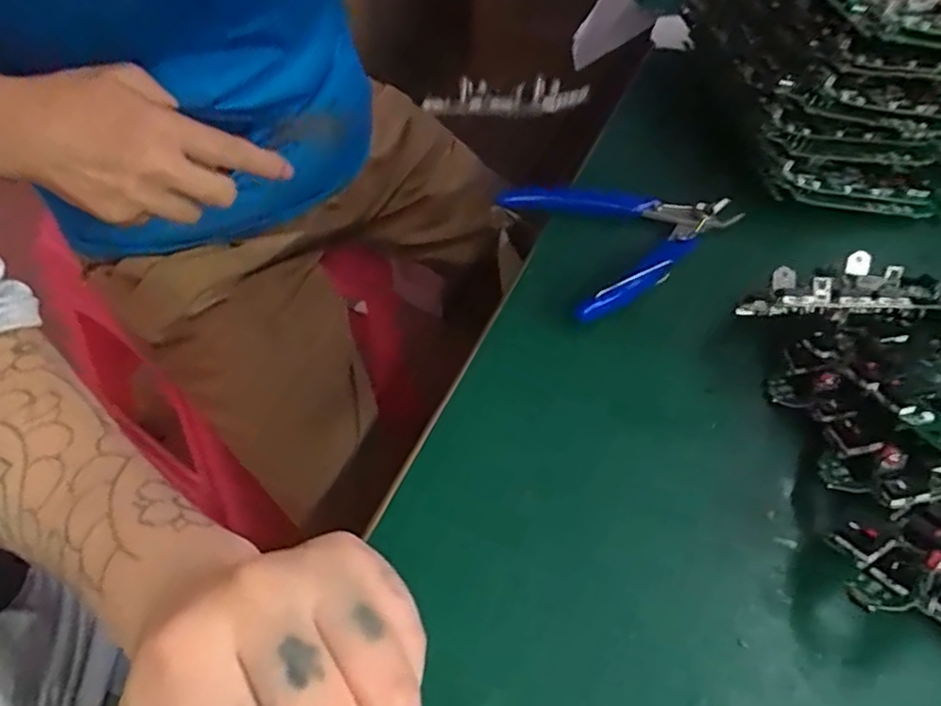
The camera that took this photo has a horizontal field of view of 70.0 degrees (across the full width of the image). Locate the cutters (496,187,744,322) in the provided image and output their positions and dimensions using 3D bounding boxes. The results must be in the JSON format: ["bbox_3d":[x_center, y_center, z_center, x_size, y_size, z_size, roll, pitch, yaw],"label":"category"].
[{"bbox_3d":[0.087,-0.067,0.356,0.117,0.017,0.096,-16,53,-17],"label":"cutters"}]

